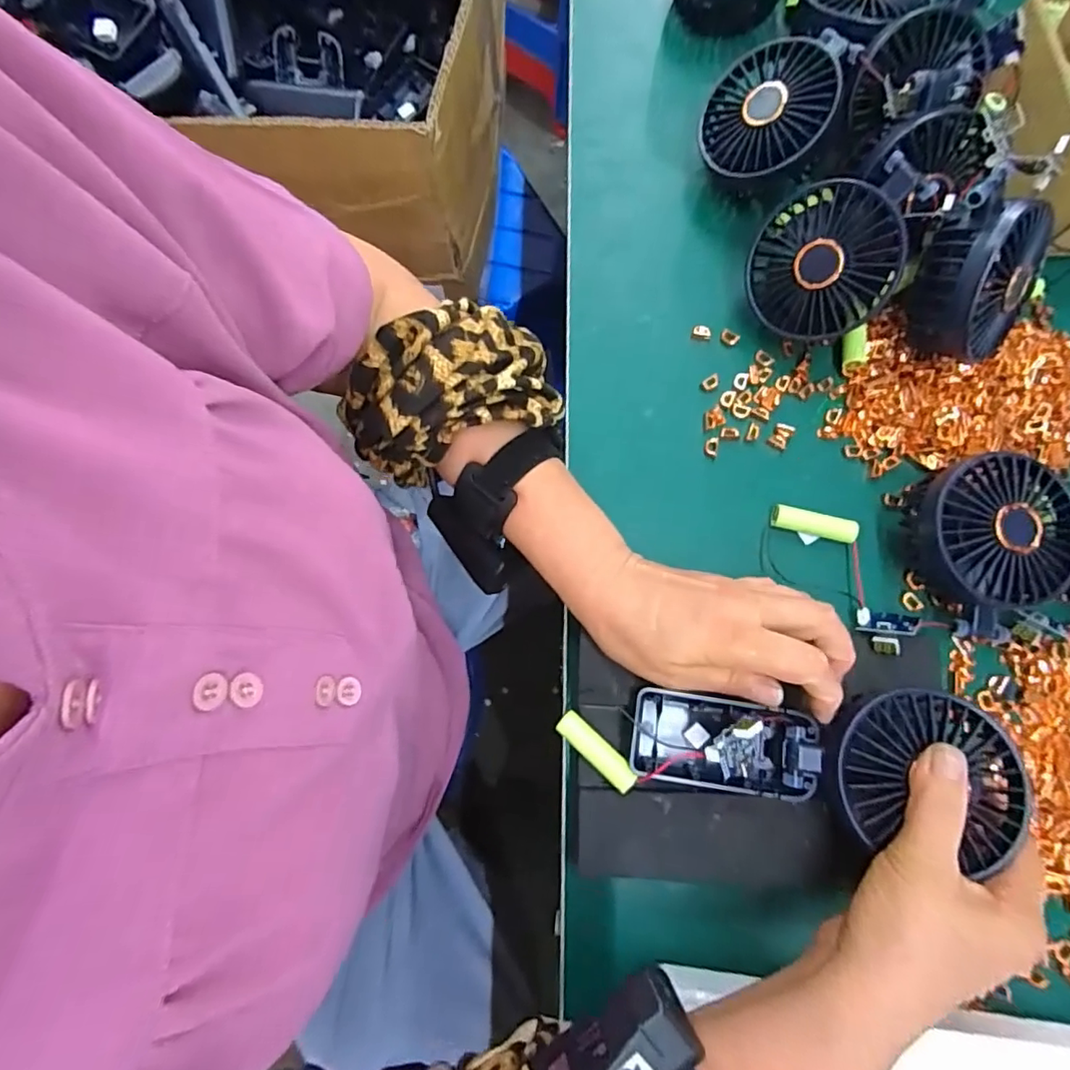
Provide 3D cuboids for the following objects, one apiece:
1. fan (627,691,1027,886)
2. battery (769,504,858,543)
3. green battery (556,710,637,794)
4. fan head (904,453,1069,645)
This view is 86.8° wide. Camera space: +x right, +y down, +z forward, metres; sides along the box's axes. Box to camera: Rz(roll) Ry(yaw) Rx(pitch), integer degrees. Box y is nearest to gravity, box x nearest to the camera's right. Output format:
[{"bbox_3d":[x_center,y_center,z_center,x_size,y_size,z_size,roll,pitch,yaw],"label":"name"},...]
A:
[{"bbox_3d":[0.141,0.114,0.286,0.179,0.044,0.070,1,76,14],"label":"fan"},{"bbox_3d":[0.176,-0.007,0.359,0.052,0.014,0.014,15,78,3],"label":"battery"},{"bbox_3d":[0.034,0.118,0.311,0.049,0.014,0.014,42,81,9],"label":"green battery"},{"bbox_3d":[0.262,0.008,0.326,0.080,0.047,0.097,1,77,0],"label":"fan head"}]

